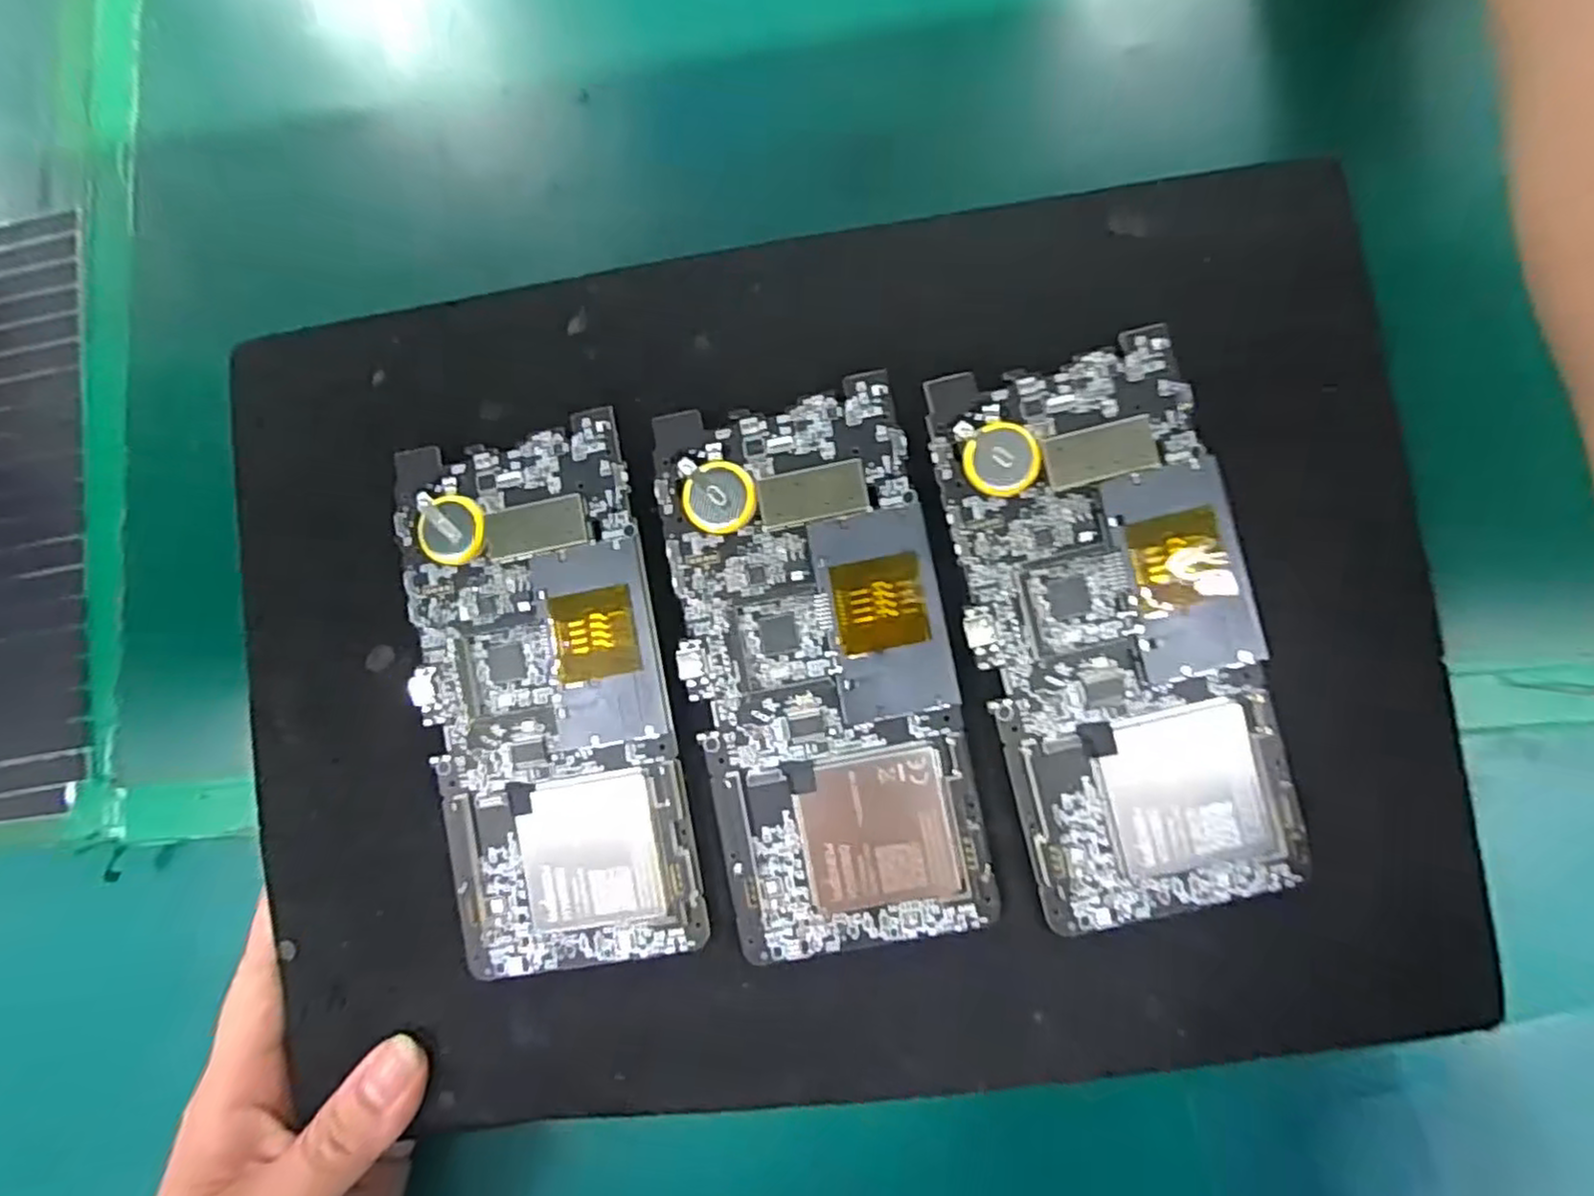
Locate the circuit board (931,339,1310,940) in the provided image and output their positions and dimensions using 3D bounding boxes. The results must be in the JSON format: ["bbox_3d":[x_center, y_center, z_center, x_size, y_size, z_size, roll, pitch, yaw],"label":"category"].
[{"bbox_3d":[0.087,0.009,0.194,0.073,0.008,0.152,-13,83,3],"label":"circuit board"}]

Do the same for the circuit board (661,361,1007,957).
[{"bbox_3d":[0.006,0.020,0.198,0.073,0.008,0.153,-12,83,3],"label":"circuit board"}]

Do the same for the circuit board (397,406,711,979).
[{"bbox_3d":[-0.073,0.029,0.204,0.072,0.007,0.152,-12,83,3],"label":"circuit board"}]

